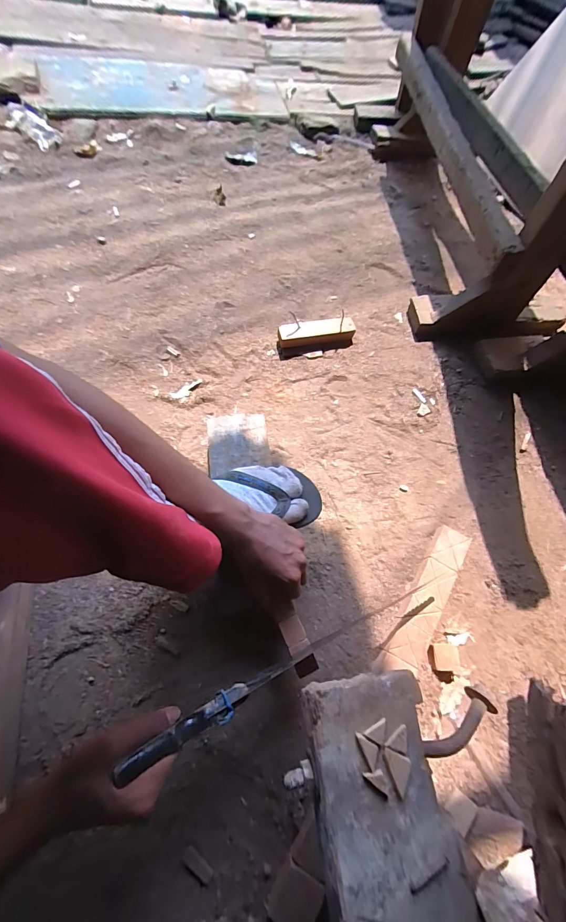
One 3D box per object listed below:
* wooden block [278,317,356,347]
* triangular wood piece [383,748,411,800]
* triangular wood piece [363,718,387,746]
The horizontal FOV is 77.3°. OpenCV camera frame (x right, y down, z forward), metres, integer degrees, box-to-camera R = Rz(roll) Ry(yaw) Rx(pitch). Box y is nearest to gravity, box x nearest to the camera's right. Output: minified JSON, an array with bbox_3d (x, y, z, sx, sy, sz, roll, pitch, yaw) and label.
[{"bbox_3d":[0.074,-0.283,0.788,0.167,0.042,0.043,-8,69,-4],"label":"wooden block"},{"bbox_3d":[0.103,0.272,0.313,0.020,0.010,0.035,-21,72,-11],"label":"triangular wood piece"},{"bbox_3d":[0.083,0.241,0.318,0.018,0.004,0.019,19,69,6],"label":"triangular wood piece"}]

